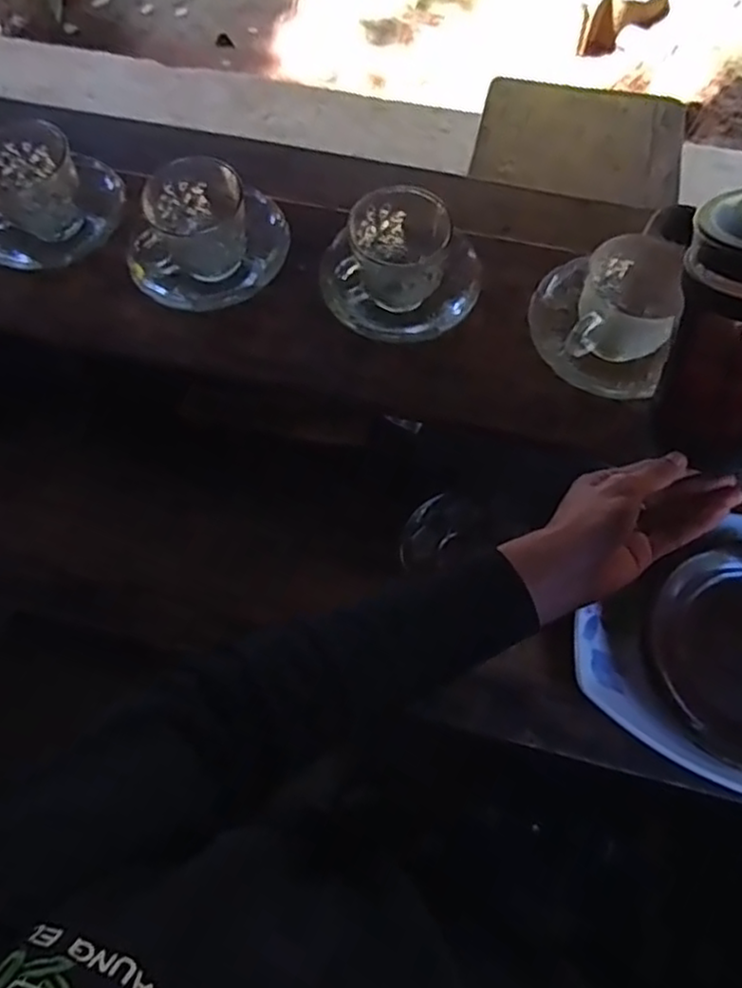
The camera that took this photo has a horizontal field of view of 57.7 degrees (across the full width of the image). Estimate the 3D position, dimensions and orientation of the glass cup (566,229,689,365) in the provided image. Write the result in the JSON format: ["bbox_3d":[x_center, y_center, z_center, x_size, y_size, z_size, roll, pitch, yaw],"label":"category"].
[{"bbox_3d":[0.206,-0.151,0.532,0.080,0.061,0.083,0,67,1],"label":"glass cup"}]

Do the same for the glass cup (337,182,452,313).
[{"bbox_3d":[0.023,-0.199,0.563,0.079,0.071,0.080,10,68,5],"label":"glass cup"}]

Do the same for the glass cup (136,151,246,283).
[{"bbox_3d":[-0.147,-0.233,0.575,0.083,0.069,0.088,0,67,1],"label":"glass cup"}]

